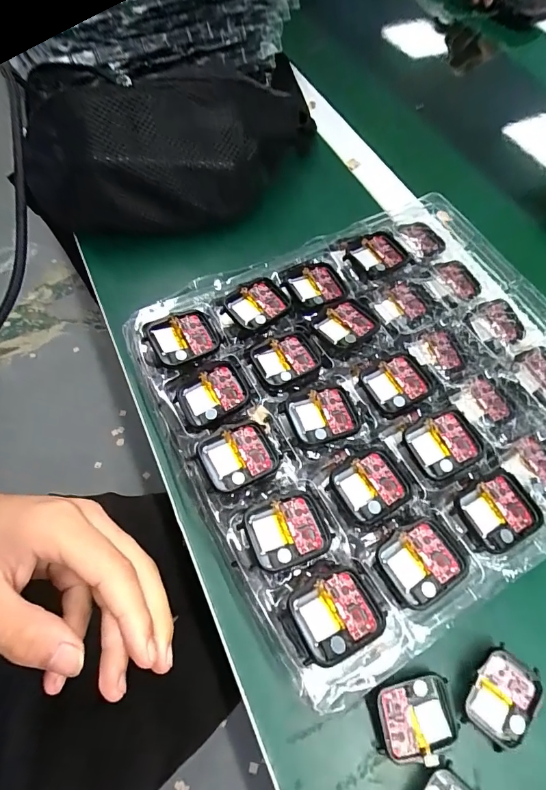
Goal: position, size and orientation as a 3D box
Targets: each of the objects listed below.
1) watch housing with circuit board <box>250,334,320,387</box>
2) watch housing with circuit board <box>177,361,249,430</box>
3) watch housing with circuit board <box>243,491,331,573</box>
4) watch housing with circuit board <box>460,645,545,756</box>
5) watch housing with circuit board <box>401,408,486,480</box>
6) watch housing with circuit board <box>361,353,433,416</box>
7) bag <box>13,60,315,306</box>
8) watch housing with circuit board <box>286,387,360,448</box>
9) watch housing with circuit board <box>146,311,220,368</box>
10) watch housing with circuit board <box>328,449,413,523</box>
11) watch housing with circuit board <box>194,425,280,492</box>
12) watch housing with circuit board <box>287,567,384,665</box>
[{"bbox_3d":[0.008,-0.024,0.287,0.040,0.006,0.036,-25,67,-14],"label":"watch housing with circuit board"},{"bbox_3d":[-0.038,0.002,0.271,0.043,0.011,0.039,-22,66,-13],"label":"watch housing with circuit board"},{"bbox_3d":[0.009,0.074,0.230,0.043,0.007,0.037,-15,64,-10],"label":"watch housing with circuit board"},{"bbox_3d":[0.131,0.173,0.239,0.037,0.011,0.046,34,67,14],"label":"watch housing with circuit board"},{"bbox_3d":[0.108,0.030,0.261,0.044,0.008,0.037,-17,65,-11],"label":"watch housing with circuit board"},{"bbox_3d":[0.085,-0.007,0.282,0.044,0.008,0.037,-25,67,-14],"label":"watch housing with circuit board"},{"bbox_3d":[-0.084,-0.228,0.391,0.276,0.118,0.131,-32,68,-17],"label":"bag"},{"bbox_3d":[0.032,0.014,0.264,0.043,0.009,0.036,-14,64,-9],"label":"watch housing with circuit board"},{"bbox_3d":[-0.061,-0.040,0.286,0.044,0.007,0.037,-23,66,-14],"label":"watch housing with circuit board"},{"bbox_3d":[0.060,0.053,0.249,0.044,0.004,0.037,-25,66,-14],"label":"watch housing with circuit board"},{"bbox_3d":[-0.021,0.037,0.250,0.044,0.004,0.037,-23,66,-13],"label":"watch housing with circuit board"},{"bbox_3d":[0.034,0.110,0.212,0.046,0.006,0.036,-15,50,-17],"label":"watch housing with circuit board"}]

